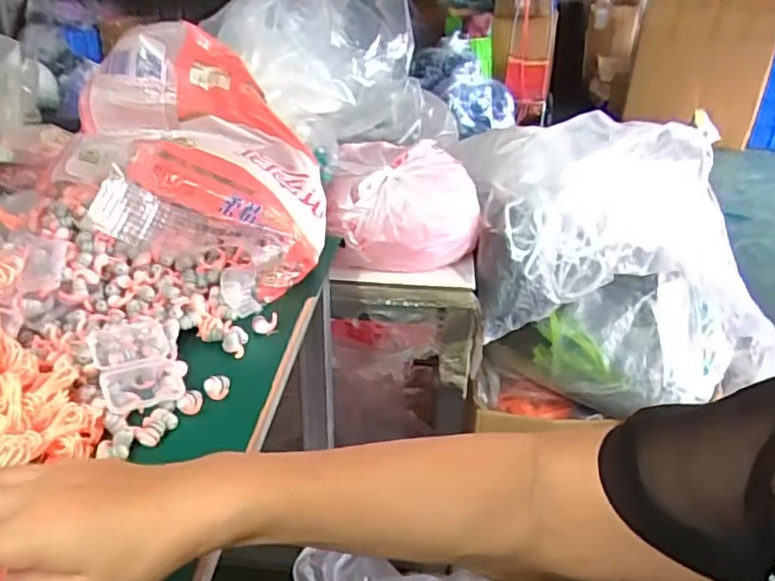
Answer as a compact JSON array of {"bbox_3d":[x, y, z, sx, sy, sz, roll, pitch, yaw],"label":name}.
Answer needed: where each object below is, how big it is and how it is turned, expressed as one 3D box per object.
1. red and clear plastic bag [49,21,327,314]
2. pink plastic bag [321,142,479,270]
[{"bbox_3d":[-0.196,-0.140,0.637,0.258,0.189,0.226,8,31,10],"label":"red and clear plastic bag"},{"bbox_3d":[0.022,-0.120,0.850,0.199,0.121,0.177,2,31,0],"label":"pink plastic bag"}]

